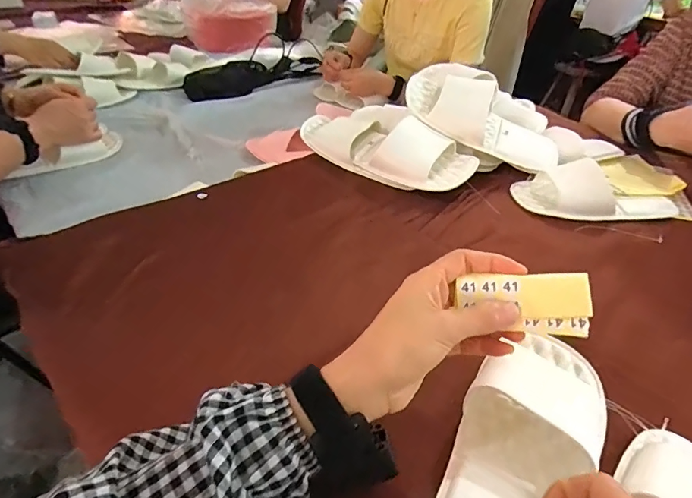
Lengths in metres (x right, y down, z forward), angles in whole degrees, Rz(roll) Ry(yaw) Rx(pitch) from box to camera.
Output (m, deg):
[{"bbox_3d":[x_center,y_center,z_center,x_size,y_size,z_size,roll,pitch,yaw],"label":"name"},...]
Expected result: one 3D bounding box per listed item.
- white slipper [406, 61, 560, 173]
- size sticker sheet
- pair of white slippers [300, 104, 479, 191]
[{"bbox_3d":[0.222,-0.208,0.685,0.259,0.085,0.123,34,42,-3],"label":"white slipper"},{"bbox_3d":[0.120,0.038,0.298,0.083,0.004,0.040,-2,78,19],"label":"size sticker sheet"},{"bbox_3d":[0.058,-0.170,0.682,0.293,0.081,0.110,23,43,22],"label":"pair of white slippers"}]

